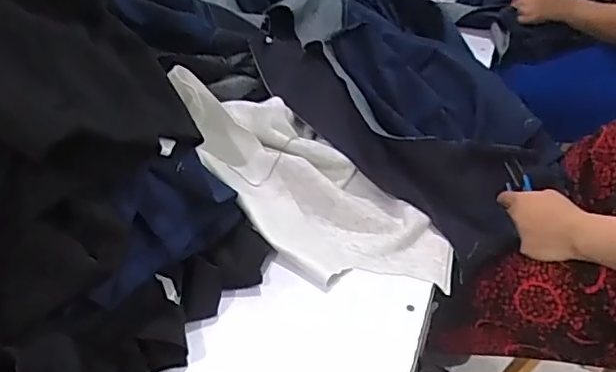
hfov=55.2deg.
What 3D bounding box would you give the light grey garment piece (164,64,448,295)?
[{"bbox_3d":[0.000,-0.002,0.647,0.354,0.075,0.159,35,40,3],"label":"light grey garment piece"}]

